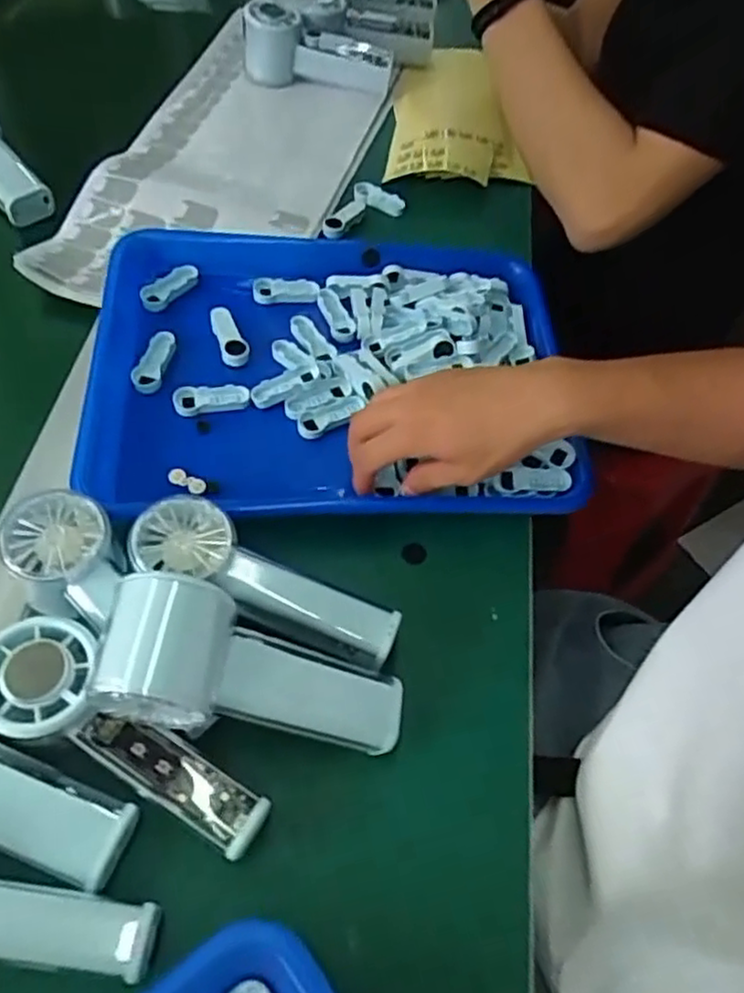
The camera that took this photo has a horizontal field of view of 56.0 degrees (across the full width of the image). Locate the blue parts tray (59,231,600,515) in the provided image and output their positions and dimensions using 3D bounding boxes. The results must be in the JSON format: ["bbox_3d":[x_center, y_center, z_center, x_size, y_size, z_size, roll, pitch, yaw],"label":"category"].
[{"bbox_3d":[-0.026,-0.091,0.502,0.334,0.039,0.240,-1,58,-5],"label":"blue parts tray"}]

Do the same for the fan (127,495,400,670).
[{"bbox_3d":[-0.058,0.049,0.387,0.150,0.039,0.047,22,59,9],"label":"fan"}]

